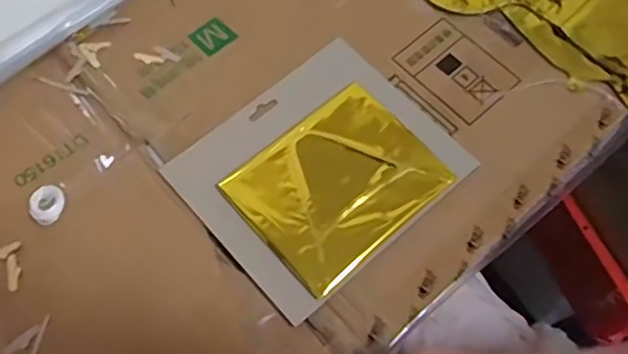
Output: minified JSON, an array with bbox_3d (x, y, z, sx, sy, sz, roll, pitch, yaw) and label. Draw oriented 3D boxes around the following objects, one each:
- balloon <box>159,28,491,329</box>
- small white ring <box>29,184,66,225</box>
[{"bbox_3d":[0.004,-0.011,0.483,0.189,0.013,0.161,-38,67,-16],"label":"balloon"},{"bbox_3d":[-0.201,0.020,0.473,0.026,0.007,0.031,-31,66,-13],"label":"small white ring"}]

